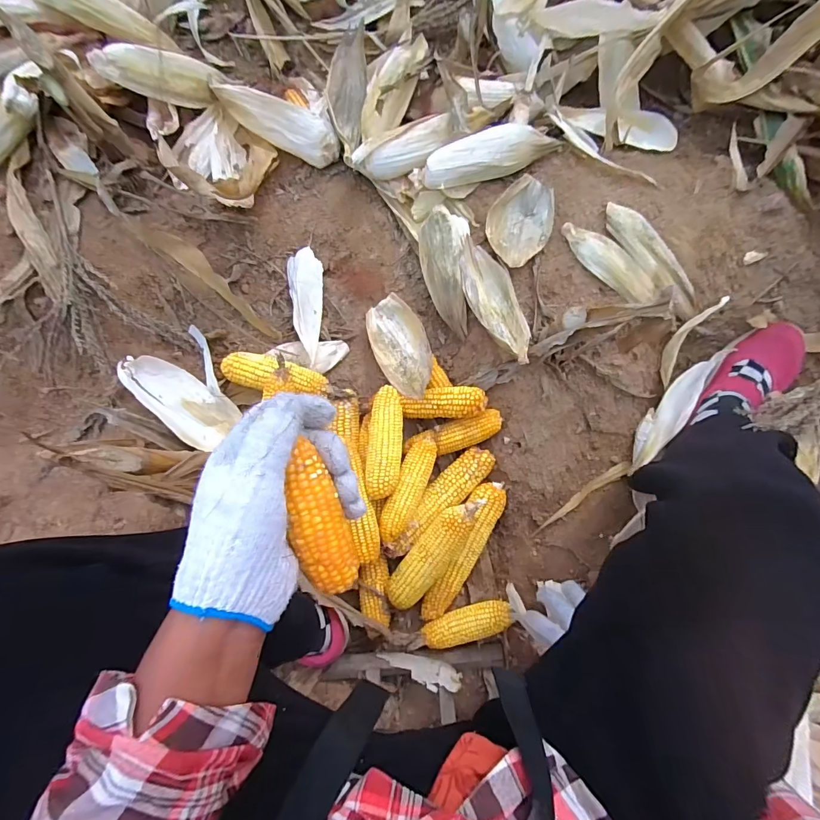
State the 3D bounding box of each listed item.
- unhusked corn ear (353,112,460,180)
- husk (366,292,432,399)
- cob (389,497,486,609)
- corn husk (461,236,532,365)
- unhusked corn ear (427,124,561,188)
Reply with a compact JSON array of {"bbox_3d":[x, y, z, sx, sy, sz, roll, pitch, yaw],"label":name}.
[{"bbox_3d":[-0.009,-0.432,0.694,0.174,0.041,0.065,-20,81,-3],"label":"unhusked corn ear"},{"bbox_3d":[-0.014,-0.101,0.664,0.085,0.046,0.178,-23,81,-3],"label":"husk"},{"bbox_3d":[0.036,0.206,0.604,0.058,0.046,0.190,35,102,6],"label":"cob"},{"bbox_3d":[0.128,-0.162,0.624,0.066,0.033,0.224,-18,66,-2],"label":"corn husk"},{"bbox_3d":[0.135,-0.424,0.686,0.233,0.046,0.065,-20,81,-3],"label":"unhusked corn ear"}]

